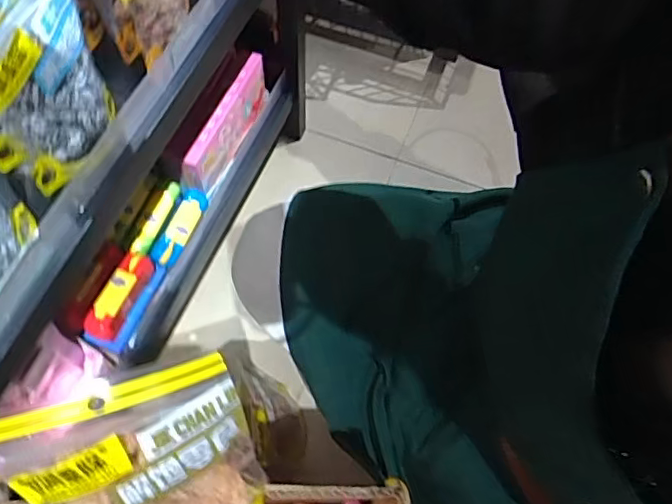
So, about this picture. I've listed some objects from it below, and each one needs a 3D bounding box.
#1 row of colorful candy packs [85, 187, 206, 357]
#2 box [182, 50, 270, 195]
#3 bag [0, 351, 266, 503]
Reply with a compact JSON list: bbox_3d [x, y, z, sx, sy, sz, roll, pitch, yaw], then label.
[{"bbox_3d":[-0.223,0.012,0.674,0.056,0.058,0.210,24,65,8],"label":"row of colorful candy packs"},{"bbox_3d":[-0.144,-0.171,0.766,0.028,0.076,0.196,19,64,6],"label":"box"},{"bbox_3d":[-0.096,0.123,0.295,0.114,0.146,0.019,-17,34,-9],"label":"bag"}]

